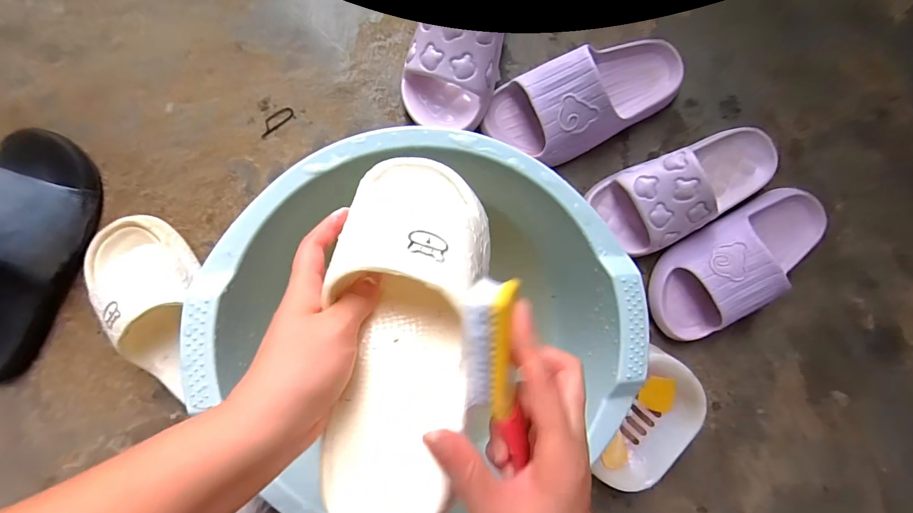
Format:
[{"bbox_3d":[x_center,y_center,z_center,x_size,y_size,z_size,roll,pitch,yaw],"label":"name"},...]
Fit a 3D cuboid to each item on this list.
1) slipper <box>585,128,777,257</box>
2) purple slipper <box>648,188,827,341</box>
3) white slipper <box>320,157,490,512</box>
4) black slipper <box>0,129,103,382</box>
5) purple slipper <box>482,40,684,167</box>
[{"bbox_3d":[0.282,-0.081,0.487,0.245,0.075,0.103,-23,91,-5],"label":"slipper"},{"bbox_3d":[0.352,0.003,0.494,0.245,0.069,0.109,-33,92,-5],"label":"purple slipper"},{"bbox_3d":[-0.034,0.039,0.260,0.097,0.069,0.248,6,76,-5],"label":"white slipper"},{"bbox_3d":[-0.458,0.000,0.414,0.107,0.076,0.267,13,88,-5],"label":"black slipper"},{"bbox_3d":[0.158,-0.187,0.480,0.248,0.069,0.106,-23,91,-5],"label":"purple slipper"}]

